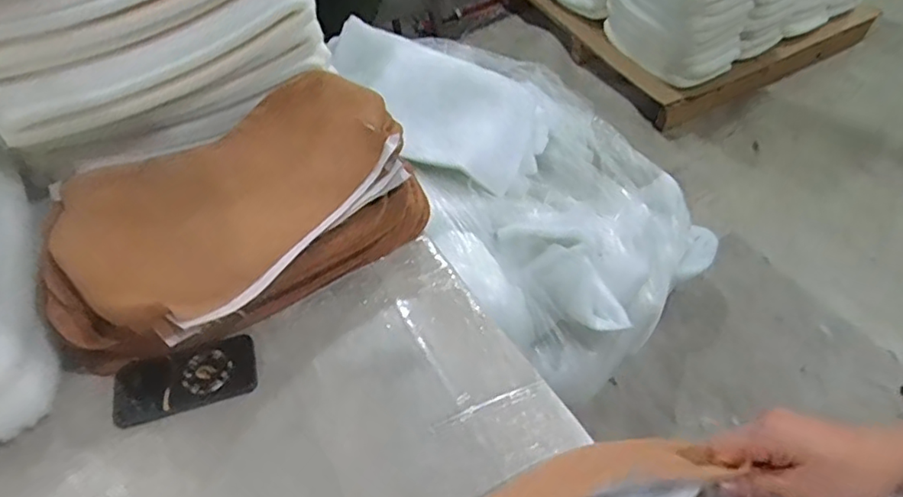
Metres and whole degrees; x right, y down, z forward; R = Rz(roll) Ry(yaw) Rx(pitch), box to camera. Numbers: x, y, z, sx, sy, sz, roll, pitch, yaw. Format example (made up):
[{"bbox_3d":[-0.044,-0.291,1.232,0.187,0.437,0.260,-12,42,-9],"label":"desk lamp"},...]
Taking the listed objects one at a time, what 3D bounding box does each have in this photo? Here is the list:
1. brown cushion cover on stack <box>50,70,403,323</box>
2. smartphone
[{"bbox_3d":[-0.284,-0.074,0.783,0.307,0.058,0.463,34,61,26],"label":"brown cushion cover on stack"},{"bbox_3d":[-0.327,0.160,0.736,0.170,0.012,0.082,-13,52,-7],"label":"smartphone"}]

